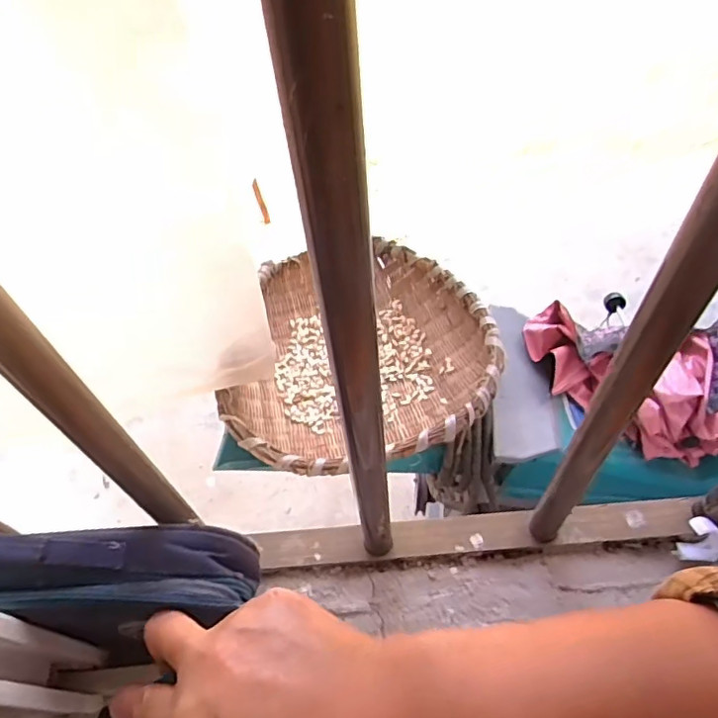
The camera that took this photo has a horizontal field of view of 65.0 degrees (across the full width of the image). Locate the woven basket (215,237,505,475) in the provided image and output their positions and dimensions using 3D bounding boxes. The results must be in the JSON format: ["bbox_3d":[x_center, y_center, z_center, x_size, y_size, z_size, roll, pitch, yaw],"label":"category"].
[{"bbox_3d":[-0.004,-0.013,0.864,0.375,0.122,0.411,-2,55,3],"label":"woven basket"}]

